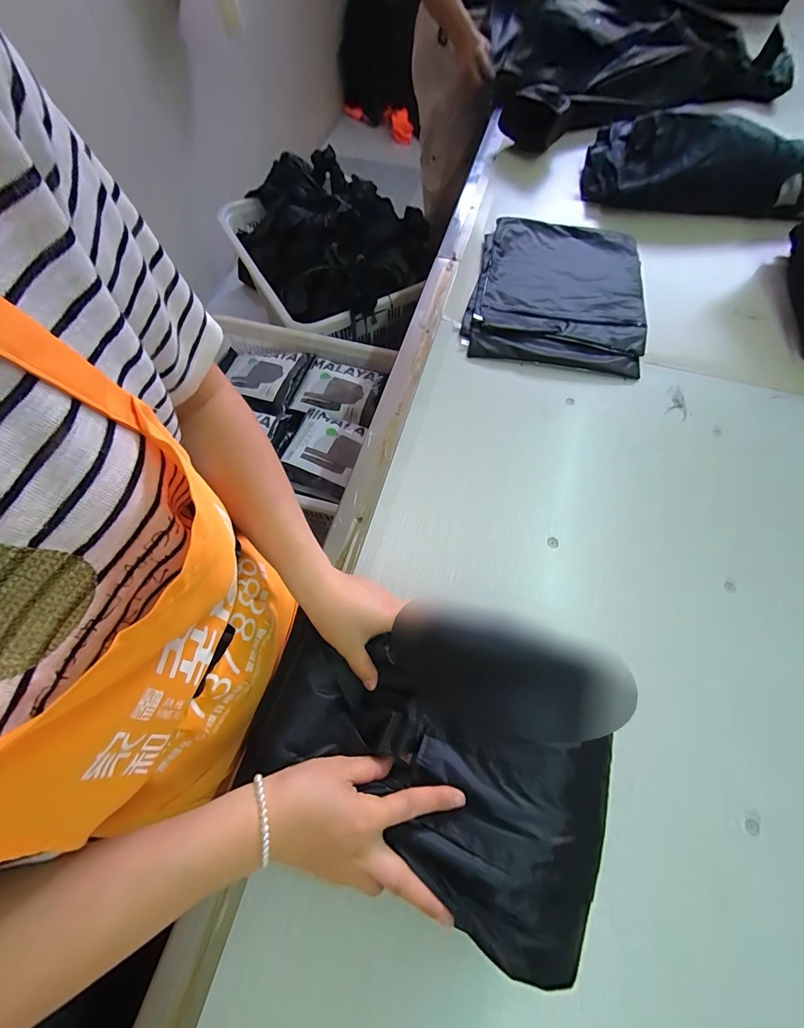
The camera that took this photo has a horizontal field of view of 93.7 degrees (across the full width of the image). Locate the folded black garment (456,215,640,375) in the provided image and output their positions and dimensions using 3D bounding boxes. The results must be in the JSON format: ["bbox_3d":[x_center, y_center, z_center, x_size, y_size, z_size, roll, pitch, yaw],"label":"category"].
[{"bbox_3d":[0.275,-0.407,0.678,0.289,0.020,0.357,10,66,5],"label":"folded black garment"}]

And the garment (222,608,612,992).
[{"bbox_3d":[0.016,0.195,0.332,0.298,0.066,0.205,20,67,9],"label":"garment"}]

